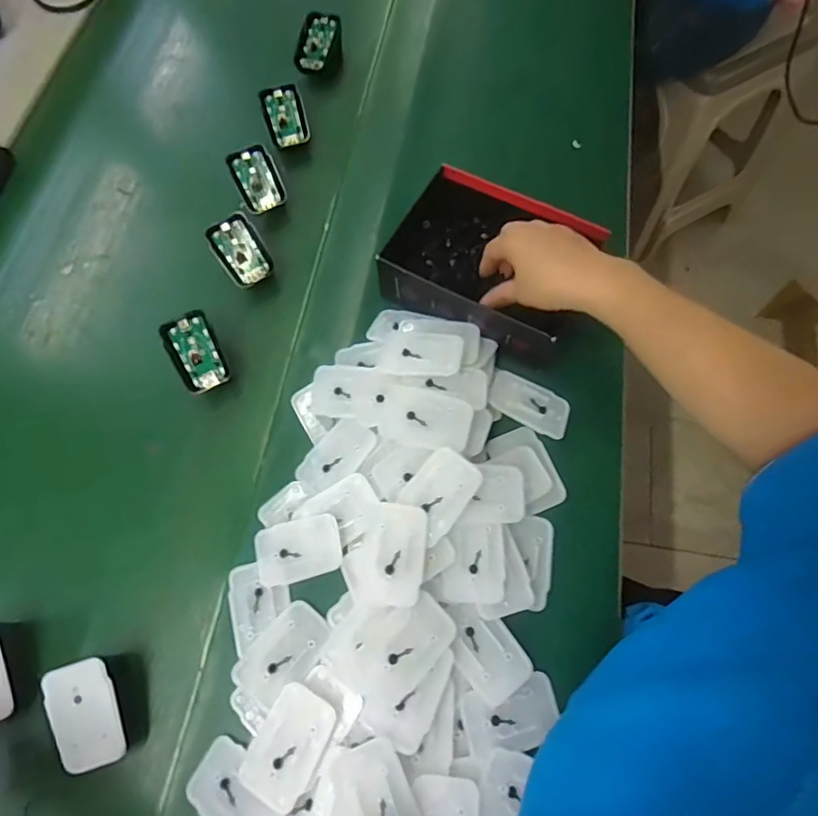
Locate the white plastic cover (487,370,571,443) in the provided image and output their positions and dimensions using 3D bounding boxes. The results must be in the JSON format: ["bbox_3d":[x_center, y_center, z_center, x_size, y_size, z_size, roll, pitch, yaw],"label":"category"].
[{"bbox_3d":[0.103,-0.005,0.448,0.070,0.009,0.045,25,61,-2],"label":"white plastic cover"}]

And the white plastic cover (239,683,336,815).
[{"bbox_3d":[-0.081,0.227,0.355,0.045,0.010,0.070,28,72,13],"label":"white plastic cover"}]

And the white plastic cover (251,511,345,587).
[{"bbox_3d":[-0.085,0.109,0.407,0.066,0.015,0.044,-13,68,-3],"label":"white plastic cover"}]

